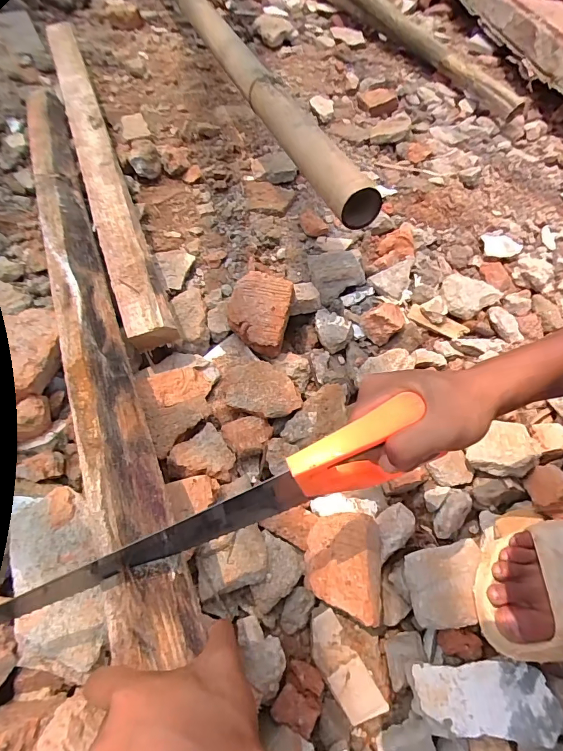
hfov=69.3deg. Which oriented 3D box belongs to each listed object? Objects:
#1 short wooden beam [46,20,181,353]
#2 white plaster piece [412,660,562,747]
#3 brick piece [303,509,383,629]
[{"bbox_3d":[-0.321,-0.394,0.696,0.060,0.030,0.872,-16,59,-17],"label":"short wooden beam"},{"bbox_3d":[0.197,0.313,0.397,0.136,0.022,0.060,8,55,-1],"label":"white plaster piece"},{"bbox_3d":[0.059,0.195,0.428,0.087,0.027,0.095,-10,58,35],"label":"brick piece"}]

